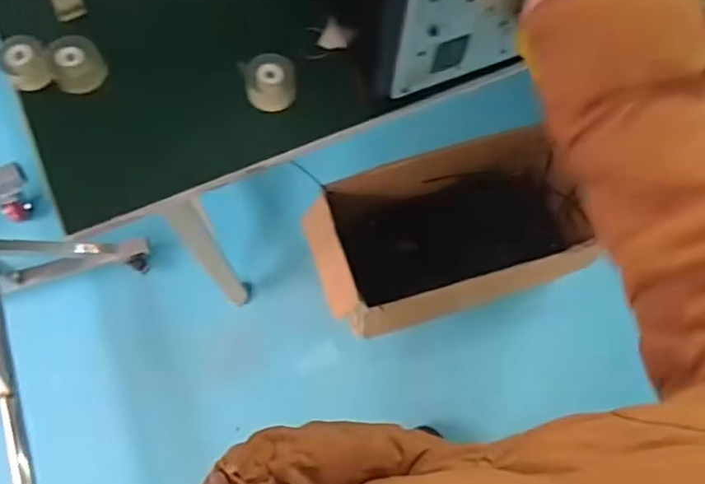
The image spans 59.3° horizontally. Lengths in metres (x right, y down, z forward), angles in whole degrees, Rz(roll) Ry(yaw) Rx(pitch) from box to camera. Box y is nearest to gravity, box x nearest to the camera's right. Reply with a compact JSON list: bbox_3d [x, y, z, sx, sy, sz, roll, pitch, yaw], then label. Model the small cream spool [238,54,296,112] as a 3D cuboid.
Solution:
[{"bbox_3d":[-0.093,-0.181,0.704,0.058,0.030,0.057,1,71,-2],"label":"small cream spool"}]

